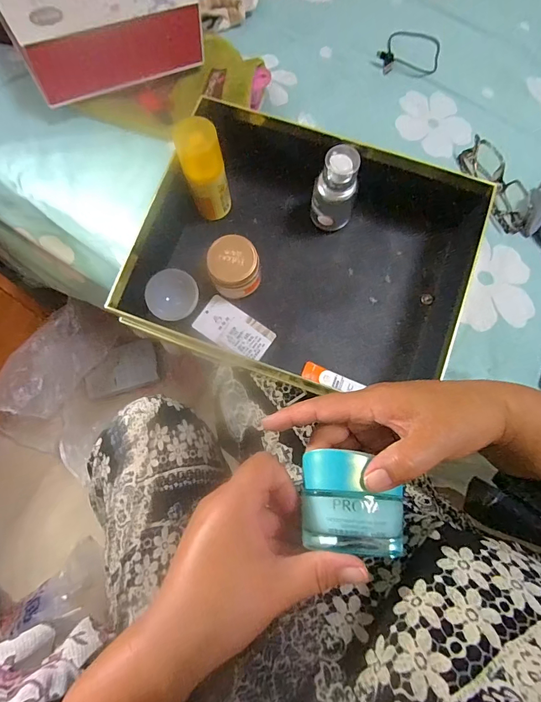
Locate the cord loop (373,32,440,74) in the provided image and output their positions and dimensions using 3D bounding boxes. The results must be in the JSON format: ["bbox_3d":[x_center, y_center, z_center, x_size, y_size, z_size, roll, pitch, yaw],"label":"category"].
[{"bbox_3d":[0.205,-0.449,0.569,0.099,0.016,0.082,8,74,1],"label":"cord loop"}]

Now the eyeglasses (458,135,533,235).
[{"bbox_3d":[0.293,-0.218,0.493,0.037,0.030,0.132,-21,76,-7],"label":"eyeglasses"}]

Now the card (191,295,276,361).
[{"bbox_3d":[-0.043,-0.024,0.453,0.090,0.004,0.048,34,83,7],"label":"card"}]

